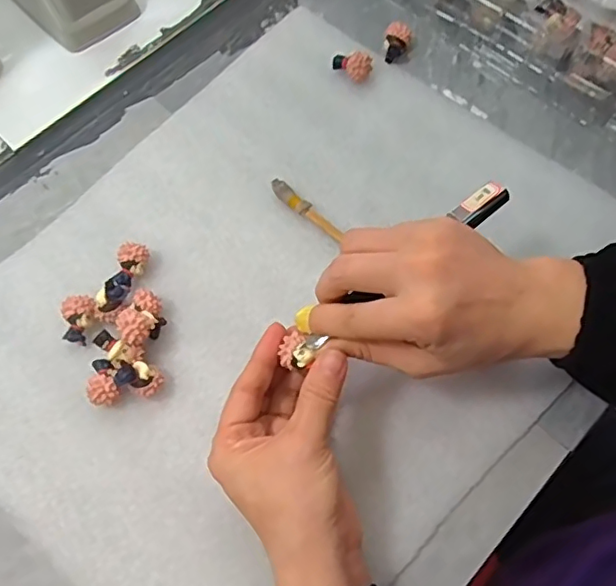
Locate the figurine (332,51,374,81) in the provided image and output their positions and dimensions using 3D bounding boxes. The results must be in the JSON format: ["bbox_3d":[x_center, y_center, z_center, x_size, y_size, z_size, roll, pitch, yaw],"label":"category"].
[{"bbox_3d":[0.034,-0.175,0.439,0.031,0.019,0.016,30,71,13],"label":"figurine"}]

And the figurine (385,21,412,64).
[{"bbox_3d":[0.070,-0.195,0.449,0.019,0.017,0.027,7,67,4],"label":"figurine"}]

